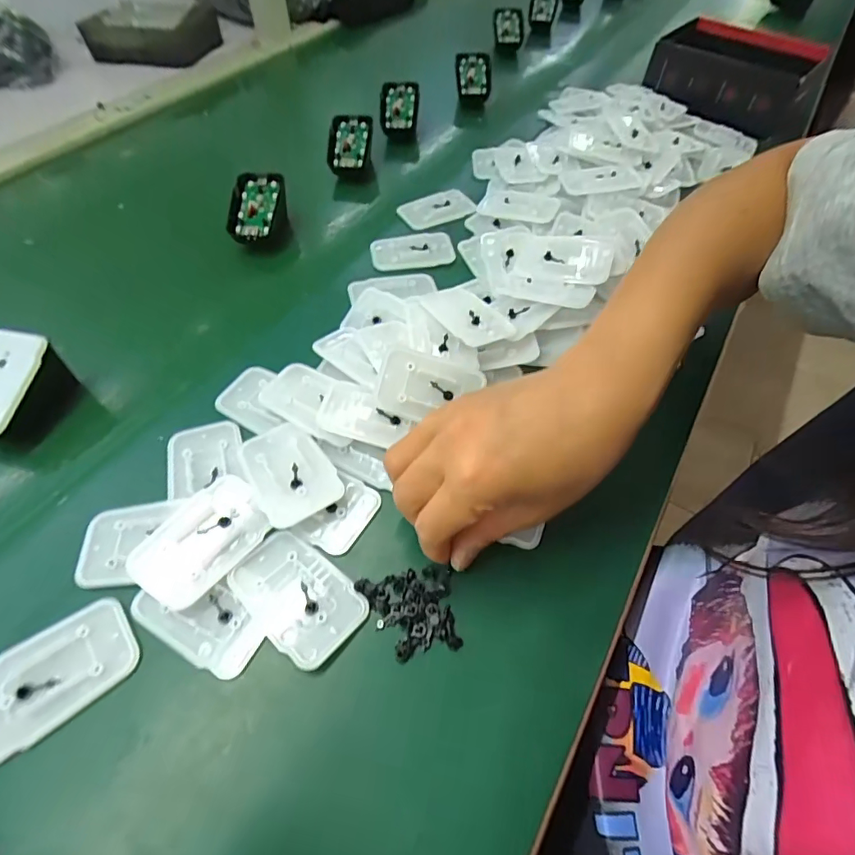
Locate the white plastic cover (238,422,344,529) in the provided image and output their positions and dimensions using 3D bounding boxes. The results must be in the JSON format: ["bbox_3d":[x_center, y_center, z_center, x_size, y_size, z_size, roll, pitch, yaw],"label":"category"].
[{"bbox_3d":[-0.081,0.024,0.278,0.043,0.004,0.065,-29,59,-20],"label":"white plastic cover"}]

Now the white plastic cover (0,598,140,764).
[{"bbox_3d":[-0.174,0.115,0.223,0.068,0.004,0.044,-32,60,-21],"label":"white plastic cover"}]

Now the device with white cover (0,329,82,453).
[{"bbox_3d":[-0.265,-0.022,0.305,0.042,0.043,0.064,8,54,5],"label":"device with white cover"}]

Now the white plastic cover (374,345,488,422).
[{"bbox_3d":[0.001,-0.025,0.305,0.064,0.010,0.042,13,82,-9],"label":"white plastic cover"}]

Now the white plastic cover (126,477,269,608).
[{"bbox_3d":[-0.120,0.058,0.254,0.049,0.010,0.067,32,60,21],"label":"white plastic cover"}]

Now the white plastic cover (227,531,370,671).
[{"bbox_3d":[-0.066,0.085,0.244,0.067,0.007,0.044,35,61,22],"label":"white plastic cover"}]

